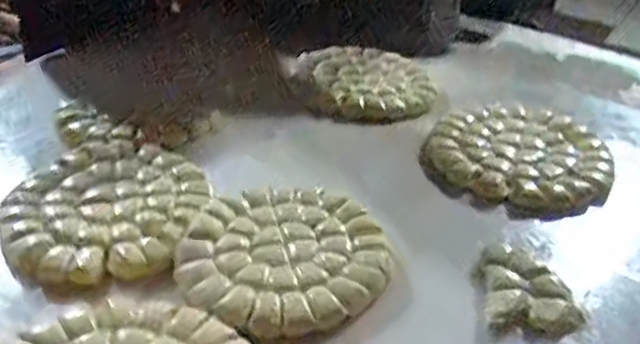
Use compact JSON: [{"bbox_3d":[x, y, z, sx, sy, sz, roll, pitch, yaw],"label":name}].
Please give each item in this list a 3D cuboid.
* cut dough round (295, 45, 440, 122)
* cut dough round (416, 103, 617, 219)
[{"bbox_3d":[0.084,-0.180,1.251,0.242,0.039,0.307,-15,40,-30],"label":"cut dough round"},{"bbox_3d":[0.337,-0.027,1.096,0.279,0.054,0.290,5,34,-4],"label":"cut dough round"}]

